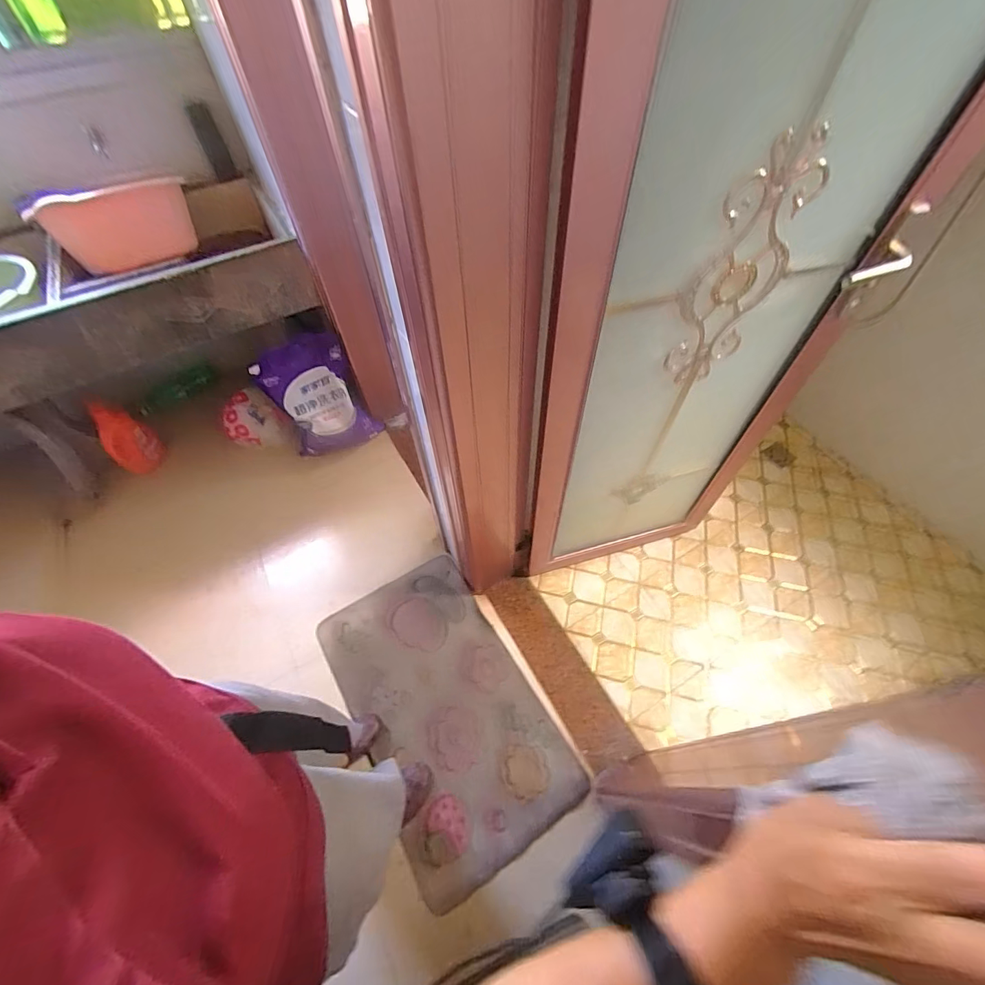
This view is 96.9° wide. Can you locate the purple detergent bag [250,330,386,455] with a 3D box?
[{"bbox_3d":[-0.620,-0.332,1.589,0.327,0.411,0.155,-26,59,-12],"label":"purple detergent bag"}]

